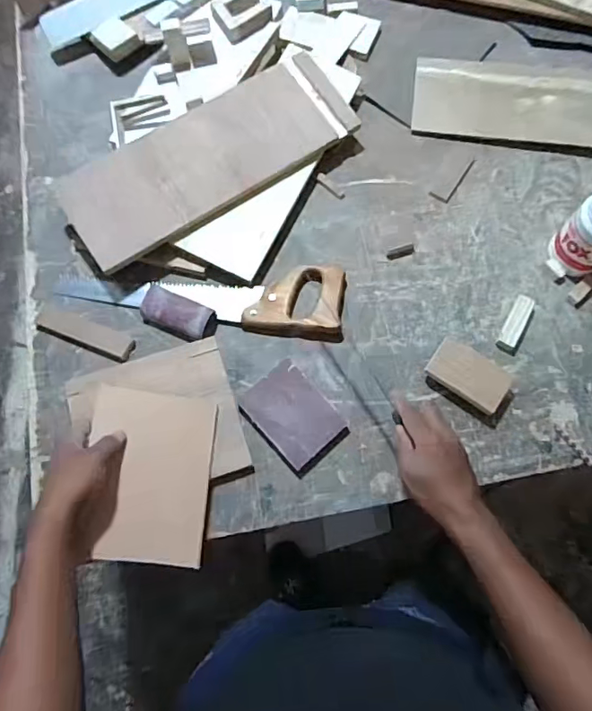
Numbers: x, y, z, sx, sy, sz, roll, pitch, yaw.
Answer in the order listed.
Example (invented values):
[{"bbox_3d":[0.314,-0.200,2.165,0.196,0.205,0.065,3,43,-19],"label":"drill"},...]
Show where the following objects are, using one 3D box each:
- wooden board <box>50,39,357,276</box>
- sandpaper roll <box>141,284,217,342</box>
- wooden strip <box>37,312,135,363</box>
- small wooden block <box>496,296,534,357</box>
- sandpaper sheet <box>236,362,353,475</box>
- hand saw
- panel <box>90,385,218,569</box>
[{"bbox_3d":[-0.125,-0.299,0.767,0.445,0.030,0.170,-37,77,-9],"label":"wooden board"},{"bbox_3d":[-0.168,-0.057,0.728,0.104,0.028,0.056,23,74,6],"label":"sandpaper roll"},{"bbox_3d":[-0.301,-0.030,0.735,0.140,0.010,0.035,20,74,6],"label":"wooden strip"},{"bbox_3d":[0.315,-0.043,0.729,0.030,0.017,0.088,28,75,8],"label":"small wooden block"},{"bbox_3d":[-0.003,0.083,0.691,0.096,0.011,0.132,-41,84,-8],"label":"sandpaper sheet"},{"bbox_3d":[-0.136,-0.094,0.744,0.413,0.028,0.105,6,73,2],"label":"hand saw"},{"bbox_3d":[-0.179,0.148,0.635,0.150,0.012,0.202,11,70,-19],"label":"panel"}]

